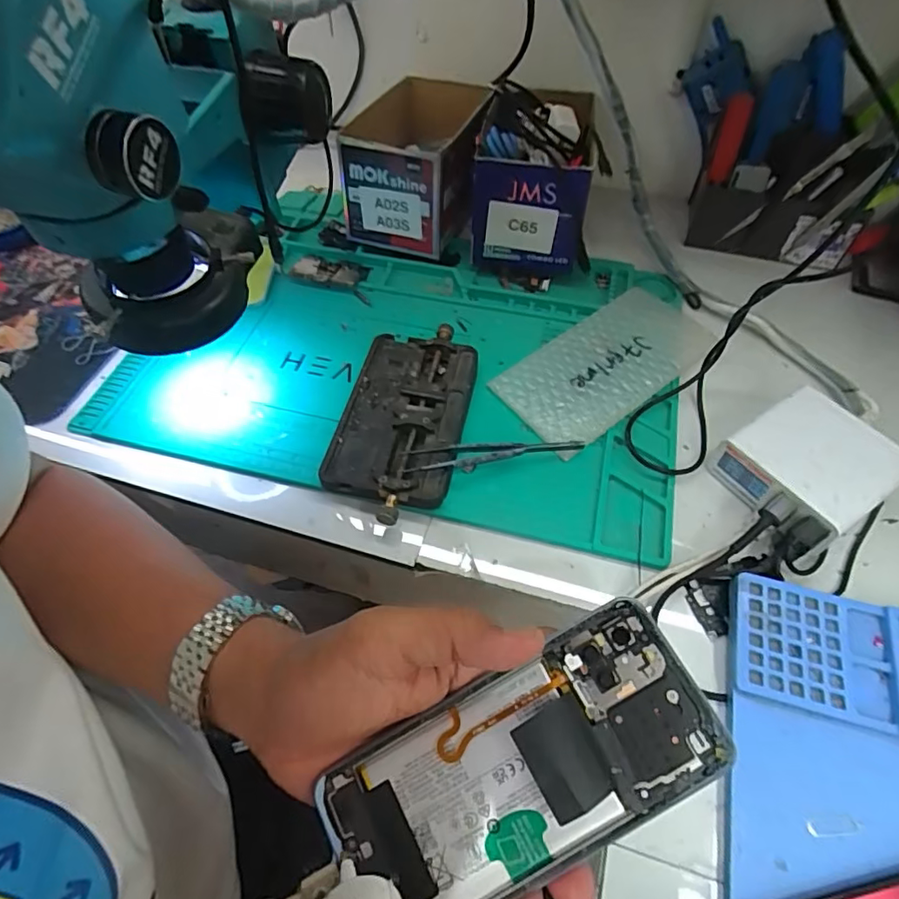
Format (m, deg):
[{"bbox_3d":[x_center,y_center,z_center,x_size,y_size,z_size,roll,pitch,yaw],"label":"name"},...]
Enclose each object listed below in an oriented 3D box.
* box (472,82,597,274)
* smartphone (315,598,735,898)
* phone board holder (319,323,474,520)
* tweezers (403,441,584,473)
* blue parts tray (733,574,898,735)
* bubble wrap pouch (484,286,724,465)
[{"bbox_3d":[0.080,-0.256,0.516,0.102,0.105,0.170,6,55,4],"label":"box"},{"bbox_3d":[0.029,0.130,0.221,0.157,0.013,0.071,-30,70,-2],"label":"smartphone"},{"bbox_3d":[-0.034,-0.023,0.411,0.087,0.025,0.164,9,56,6],"label":"phone board holder"},{"bbox_3d":[0.033,0.001,0.387,0.129,0.012,0.019,-9,56,-6],"label":"tweezers"},{"bbox_3d":[0.240,0.121,0.307,0.152,0.011,0.070,13,56,9],"label":"blue parts tray"},{"bbox_3d":[0.128,-0.072,0.444,0.183,0.016,0.095,-31,61,-20],"label":"bubble wrap pouch"}]

